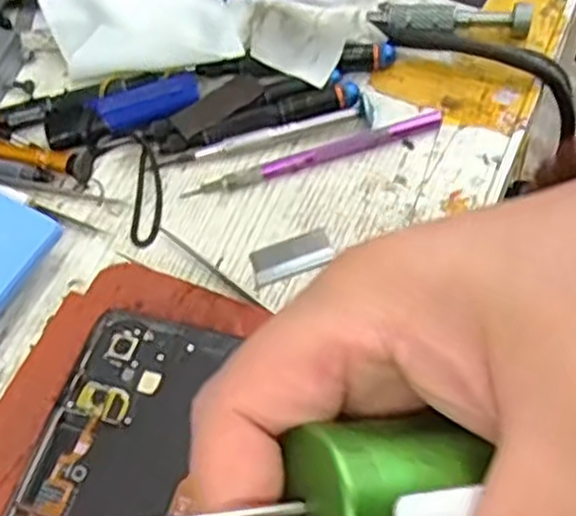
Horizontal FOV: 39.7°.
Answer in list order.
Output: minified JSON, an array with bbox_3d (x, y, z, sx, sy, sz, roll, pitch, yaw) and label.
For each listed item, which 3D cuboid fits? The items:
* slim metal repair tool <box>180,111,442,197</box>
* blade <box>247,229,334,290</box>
[{"bbox_3d":[0.014,-0.051,0.398,0.131,0.006,0.009,-18,58,-2],"label":"slim metal repair tool"},{"bbox_3d":[0.001,-0.001,0.376,0.040,0.004,0.020,-22,59,-4],"label":"blade"}]

